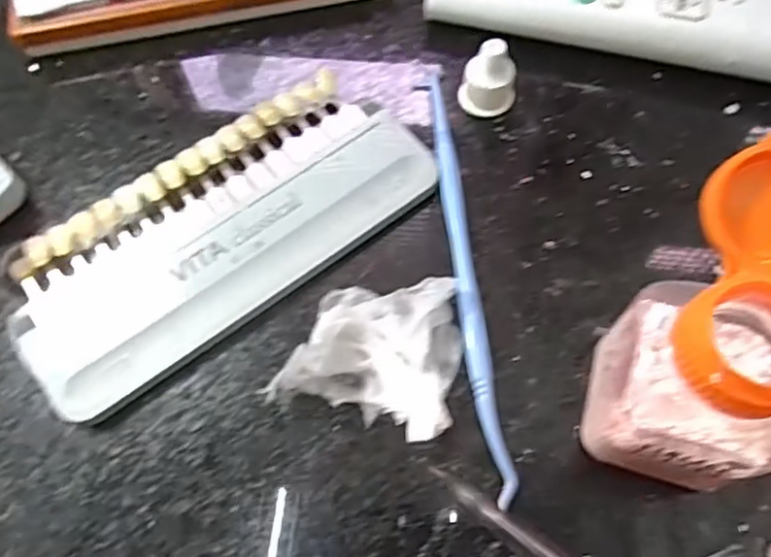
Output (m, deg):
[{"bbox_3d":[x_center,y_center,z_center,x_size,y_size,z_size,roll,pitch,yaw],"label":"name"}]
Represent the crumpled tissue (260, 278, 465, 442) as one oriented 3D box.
[{"bbox_3d":[-0.004,0.020,0.196,0.054,0.013,0.049,9,66,5],"label":"crumpled tissue"}]

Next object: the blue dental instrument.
[{"bbox_3d":[0.026,-0.008,0.212,0.009,0.005,0.156,-7,65,-2],"label":"blue dental instrument"}]

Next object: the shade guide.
[{"bbox_3d":[-0.057,-0.019,0.218,0.146,0.012,0.067,-36,69,-14],"label":"shade guide"}]

